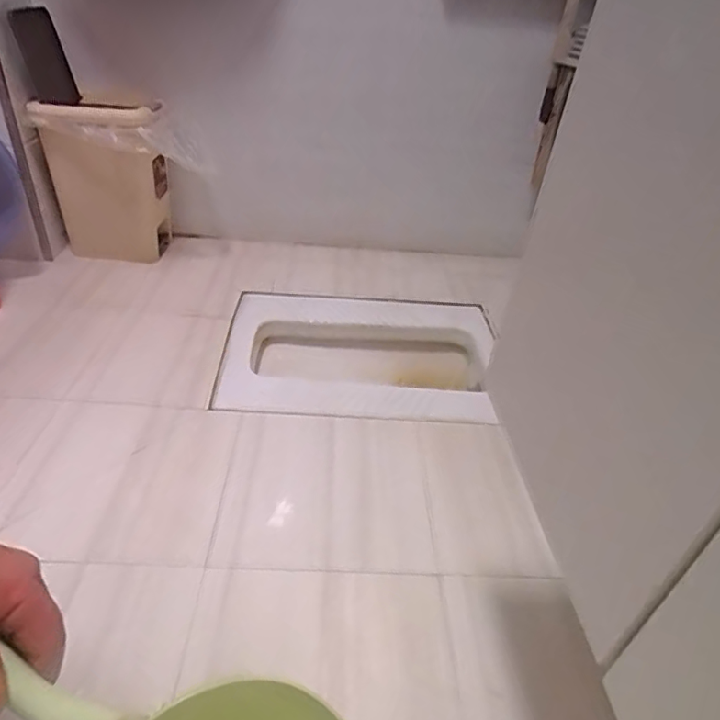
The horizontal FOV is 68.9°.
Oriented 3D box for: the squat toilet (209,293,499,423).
[{"bbox_3d":[0.008,0.027,1.122,0.563,0.154,0.429,3,38,-4],"label":"squat toilet"}]

